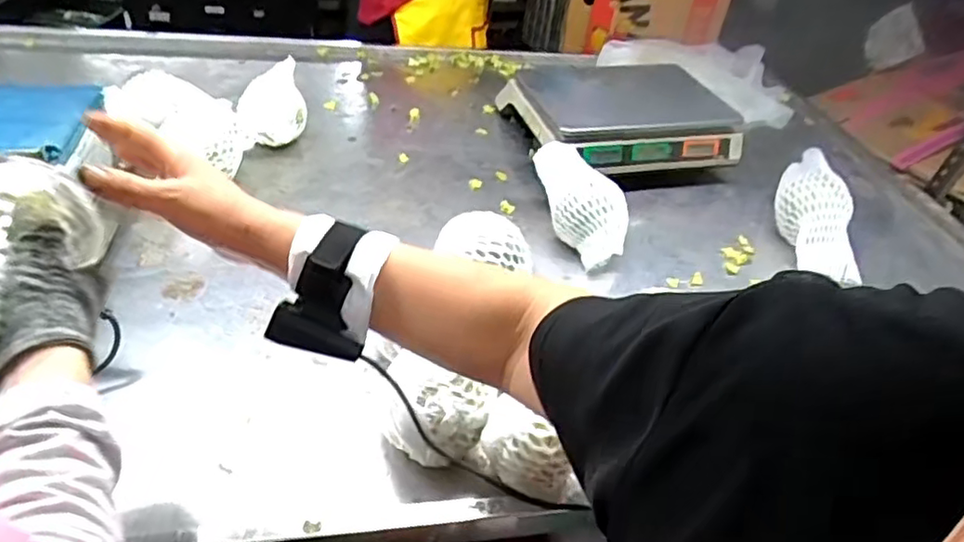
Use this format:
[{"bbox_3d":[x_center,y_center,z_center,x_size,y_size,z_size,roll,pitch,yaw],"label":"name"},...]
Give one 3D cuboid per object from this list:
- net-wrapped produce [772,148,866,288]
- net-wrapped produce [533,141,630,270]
[{"bbox_3d":[0.496,-0.091,0.958,0.081,0.102,0.226,3,40,-5],"label":"net-wrapped produce"},{"bbox_3d":[0.141,-0.107,0.899,0.089,0.071,0.198,-14,65,-24],"label":"net-wrapped produce"}]

